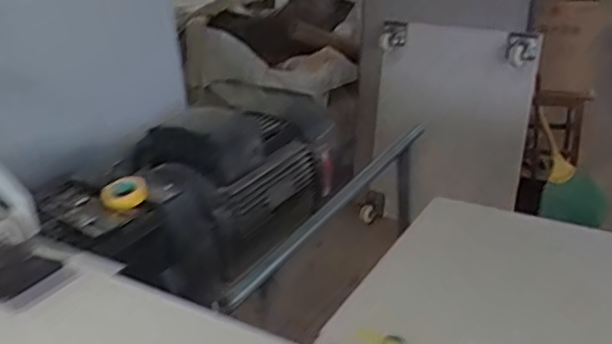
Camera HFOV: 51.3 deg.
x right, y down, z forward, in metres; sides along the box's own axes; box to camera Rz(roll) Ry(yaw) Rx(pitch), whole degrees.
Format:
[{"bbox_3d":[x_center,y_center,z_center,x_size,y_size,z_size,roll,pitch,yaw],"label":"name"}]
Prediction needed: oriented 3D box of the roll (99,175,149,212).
[{"bbox_3d":[-0.262,0.030,0.920,0.064,0.031,0.064,-3,24,1],"label":"roll"}]

